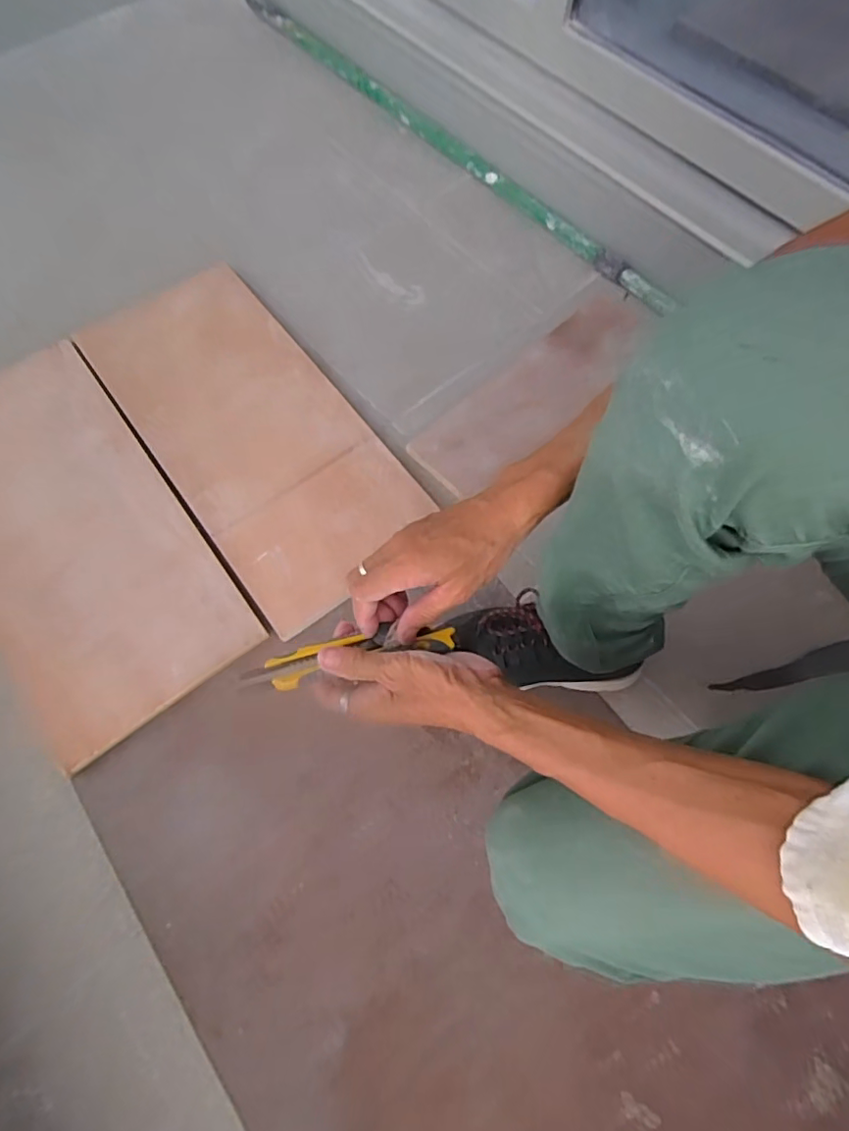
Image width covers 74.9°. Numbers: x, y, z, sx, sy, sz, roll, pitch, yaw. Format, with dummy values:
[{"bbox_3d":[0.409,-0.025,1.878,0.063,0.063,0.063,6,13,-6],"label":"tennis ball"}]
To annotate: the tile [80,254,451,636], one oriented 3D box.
[{"bbox_3d":[-0.228,-0.188,0.725,0.242,0.018,0.523,-36,72,-14],"label":"tile"}]

